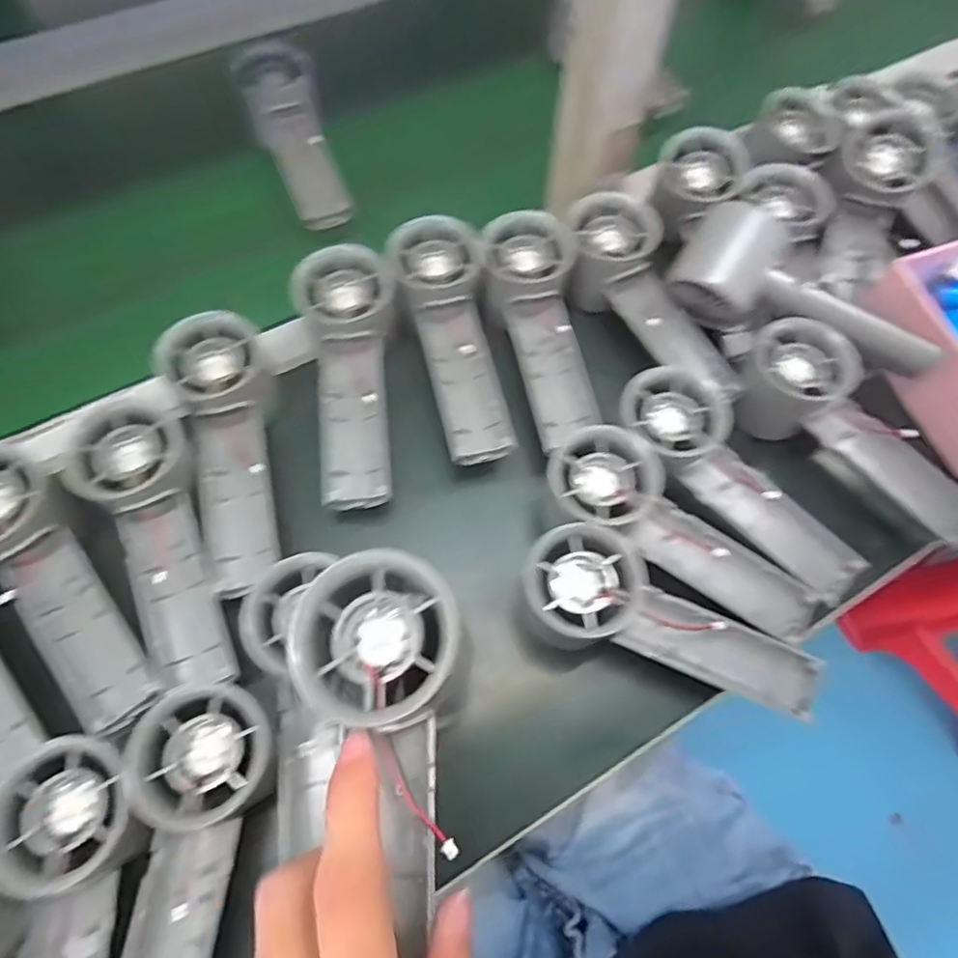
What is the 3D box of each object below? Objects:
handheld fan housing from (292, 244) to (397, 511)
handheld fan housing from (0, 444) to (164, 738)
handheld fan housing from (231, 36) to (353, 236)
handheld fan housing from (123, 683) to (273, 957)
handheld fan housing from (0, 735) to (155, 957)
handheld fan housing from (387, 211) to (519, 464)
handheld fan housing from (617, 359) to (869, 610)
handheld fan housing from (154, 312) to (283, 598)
[{"bbox_3d":[-0.075,-0.062,0.359,0.055,0.027,0.158,-5,80,-5],"label":"handheld fan housing"},{"bbox_3d":[-0.212,0.047,0.299,0.055,0.026,0.156,-42,75,-18],"label":"handheld fan housing"},{"bbox_3d":[-0.136,-0.262,0.453,0.056,0.033,0.160,-20,70,-11],"label":"handheld fan housing"},{"bbox_3d":[-0.127,0.172,0.252,0.054,0.027,0.157,5,67,-1],"label":"handheld fan housing"},{"bbox_3d":[-0.165,0.189,0.242,0.056,0.029,0.154,-10,68,-7],"label":"handheld fan housing"},{"bbox_3d":[-0.011,-0.089,0.363,0.053,0.035,0.151,-16,69,-10],"label":"handheld fan housing"},{"bbox_3d":[0.144,0.002,0.345,0.059,0.034,0.158,-42,88,-18],"label":"handheld fan housing"},{"bbox_3d":[-0.137,-0.018,0.329,0.051,0.035,0.152,-14,68,-9],"label":"handheld fan housing"}]

